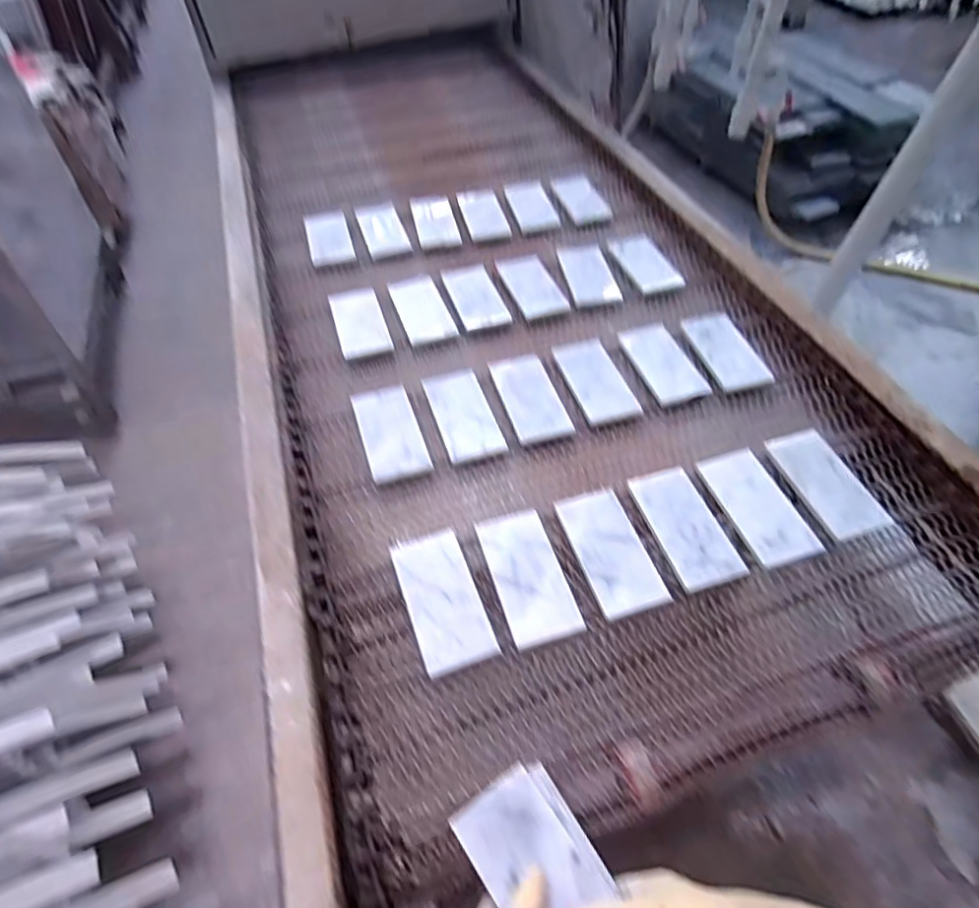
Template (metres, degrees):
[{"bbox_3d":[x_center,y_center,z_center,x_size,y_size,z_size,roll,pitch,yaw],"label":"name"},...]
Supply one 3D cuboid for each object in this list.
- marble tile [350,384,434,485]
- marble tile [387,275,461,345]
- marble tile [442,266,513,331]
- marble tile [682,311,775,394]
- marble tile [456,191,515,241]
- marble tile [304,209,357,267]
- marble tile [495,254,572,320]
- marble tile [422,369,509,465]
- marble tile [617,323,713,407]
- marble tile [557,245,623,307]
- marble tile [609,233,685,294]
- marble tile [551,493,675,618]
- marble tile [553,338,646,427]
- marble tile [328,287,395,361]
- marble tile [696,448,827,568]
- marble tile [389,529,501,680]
[{"bbox_3d":[-0.134,-0.031,0.831,0.078,0.010,0.168,-13,50,-15],"label":"marble tile"},{"bbox_3d":[-0.114,-0.247,1.029,0.082,0.006,0.178,-17,46,-10],"label":"marble tile"},{"bbox_3d":[-0.025,-0.276,1.057,0.084,0.006,0.170,-16,46,-8],"label":"marble tile"},{"bbox_3d":[0.370,-0.168,0.961,0.098,0.013,0.186,-6,47,-15],"label":"marble tile"},{"bbox_3d":[-0.014,-0.497,1.255,0.084,0.005,0.188,-12,45,-5],"label":"marble tile"},{"bbox_3d":[-0.311,-0.423,1.182,0.079,0.016,0.168,-16,46,-8],"label":"marble tile"},{"bbox_3d":[0.075,-0.297,1.077,0.087,0.012,0.172,-16,46,-9],"label":"marble tile"},{"bbox_3d":[-0.038,-0.058,0.862,0.079,0.012,0.161,-17,46,-9],"label":"marble tile"},{"bbox_3d":[0.265,-0.141,0.930,0.083,0.011,0.159,-11,53,-12],"label":"marble tile"},{"bbox_3d":[0.176,-0.328,1.099,0.082,0.019,0.172,-2,47,-5],"label":"marble tile"},{"bbox_3d":[0.287,-0.353,1.126,0.088,0.014,0.170,-13,45,-6],"label":"marble tile"},{"bbox_3d":[0.142,0.114,0.721,0.078,0.014,0.156,-15,46,-8],"label":"marble tile"},{"bbox_3d":[0.159,-0.112,0.907,0.085,0.009,0.162,-7,50,-12],"label":"marble tile"},{"bbox_3d":[-0.212,-0.216,1.000,0.078,0.012,0.160,-17,46,-10],"label":"marble tile"},{"bbox_3d":[0.334,0.062,0.758,0.083,0.009,0.159,-11,51,-13],"label":"marble tile"},{"bbox_3d":[-0.053,0.157,0.678,0.077,0.013,0.163,-18,46,-11],"label":"marble tile"}]

